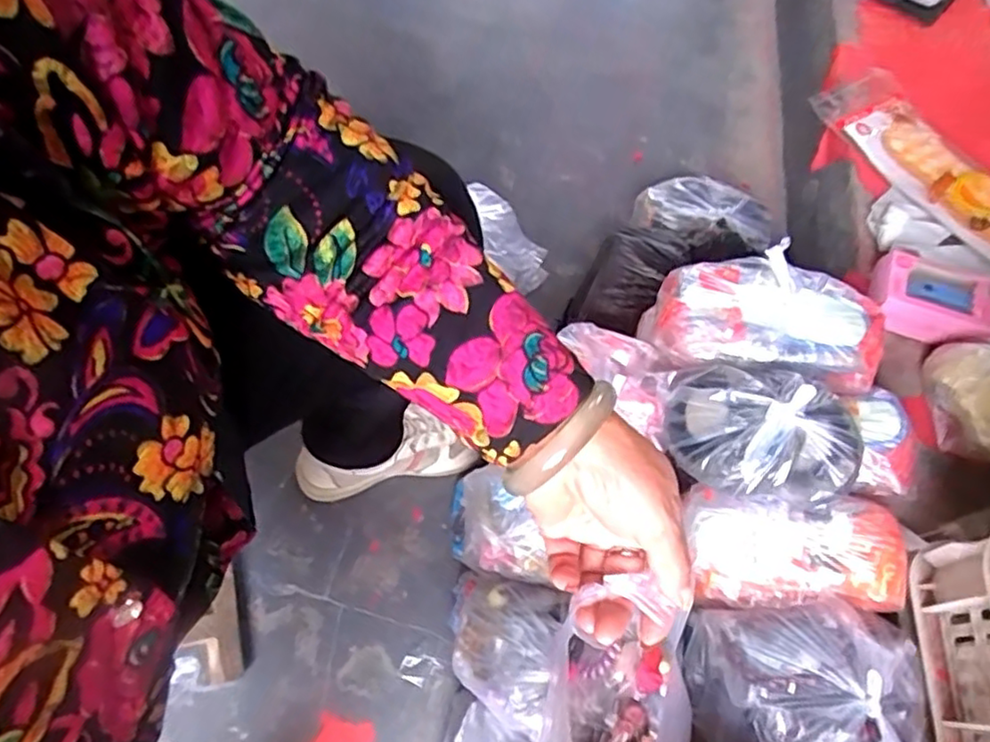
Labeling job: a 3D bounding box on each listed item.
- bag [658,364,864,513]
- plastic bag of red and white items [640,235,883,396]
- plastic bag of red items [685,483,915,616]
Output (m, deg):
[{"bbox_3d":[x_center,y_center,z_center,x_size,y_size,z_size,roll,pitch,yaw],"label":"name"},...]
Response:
[{"bbox_3d":[0.223,0.048,0.556,0.150,0.062,0.110,12,65,3],"label":"bag"},{"bbox_3d":[0.244,-0.036,0.617,0.199,0.098,0.105,13,65,3],"label":"plastic bag of red and white items"},{"bbox_3d":[0.246,0.150,0.546,0.170,0.047,0.092,8,65,0],"label":"plastic bag of red items"}]

